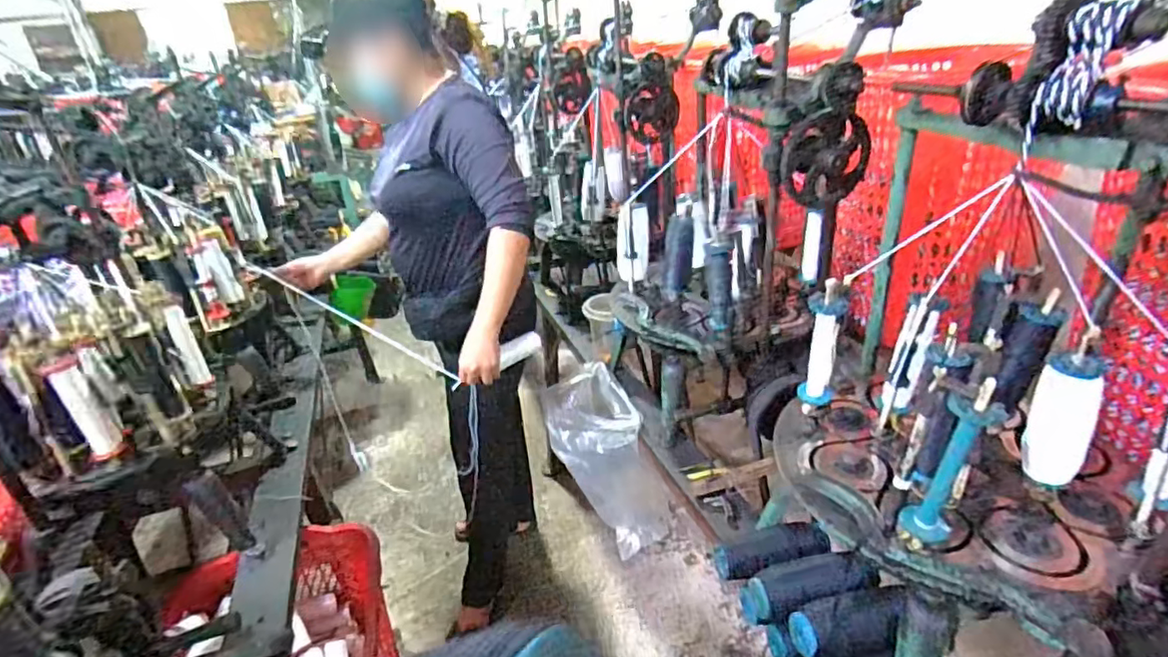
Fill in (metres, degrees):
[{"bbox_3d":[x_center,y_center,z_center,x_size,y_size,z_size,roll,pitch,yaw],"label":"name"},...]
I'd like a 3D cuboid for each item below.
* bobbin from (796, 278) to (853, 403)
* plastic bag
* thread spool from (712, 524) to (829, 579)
[{"bbox_3d":[0.321,0.035,0.810,0.047,0.217,0.050,5,29,20],"label":"bobbin"},{"bbox_3d":[0.069,0.313,1.343,0.192,0.429,0.241,-24,12,-31],"label":"plastic bag"},{"bbox_3d":[0.257,0.308,0.840,0.149,0.045,0.055,-8,28,-5],"label":"thread spool"}]

